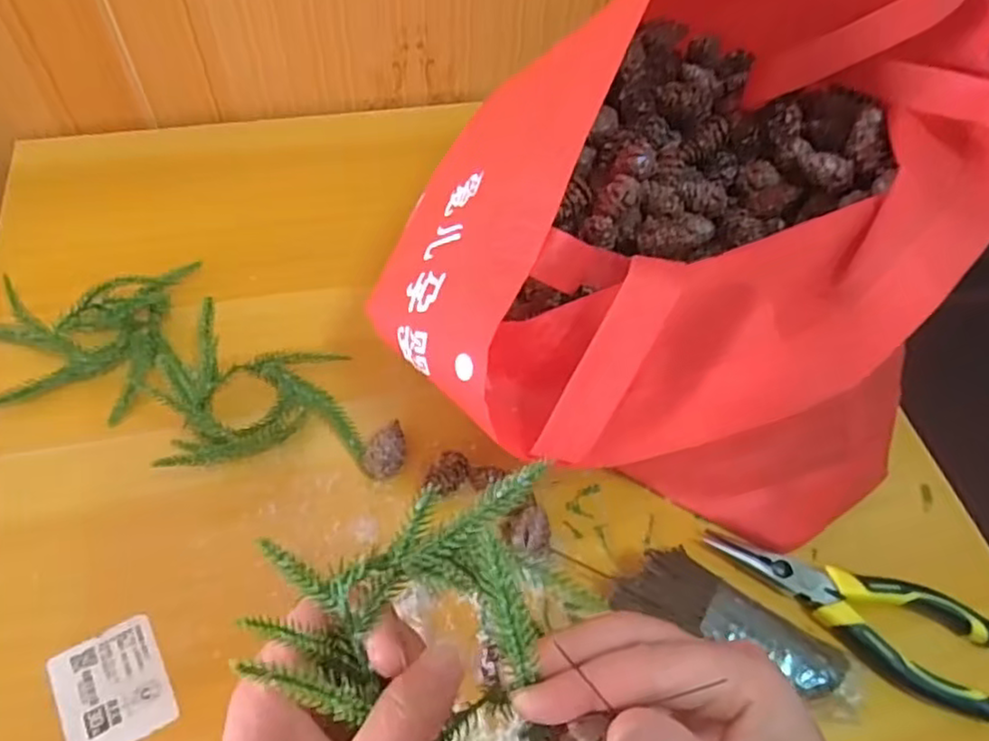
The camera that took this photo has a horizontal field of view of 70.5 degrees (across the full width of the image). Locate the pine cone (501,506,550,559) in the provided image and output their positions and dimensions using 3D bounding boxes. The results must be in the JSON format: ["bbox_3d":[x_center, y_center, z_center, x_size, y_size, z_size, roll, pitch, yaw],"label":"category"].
[{"bbox_3d":[0.019,0.092,0.394,0.025,0.024,0.029,-8,57,-9],"label":"pine cone"}]

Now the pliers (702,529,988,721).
[{"bbox_3d":[0.194,0.131,0.383,0.157,0.017,0.054,22,57,11],"label":"pliers"}]

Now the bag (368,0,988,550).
[{"bbox_3d":[0.127,-0.077,0.408,0.244,0.200,0.374,31,59,16],"label":"bag"}]

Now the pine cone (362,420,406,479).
[{"bbox_3d":[-0.062,0.048,0.417,0.022,0.021,0.037,24,58,12],"label":"pine cone"}]

